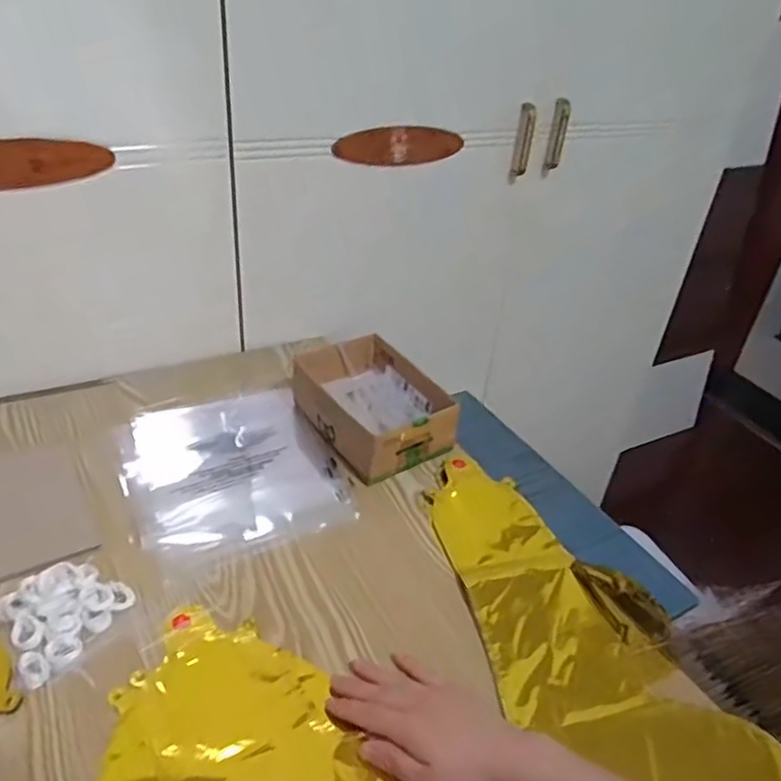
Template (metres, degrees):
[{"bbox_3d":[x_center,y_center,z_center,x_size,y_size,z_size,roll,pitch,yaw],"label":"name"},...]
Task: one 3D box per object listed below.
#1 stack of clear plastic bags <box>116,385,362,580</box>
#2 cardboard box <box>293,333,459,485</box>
[{"bbox_3d":[-0.173,0.080,0.709,0.215,0.009,0.238,-14,39,-27],"label":"stack of clear plastic bags"},{"bbox_3d":[-0.019,0.019,0.770,0.132,0.069,0.186,-17,41,-30],"label":"cardboard box"}]

